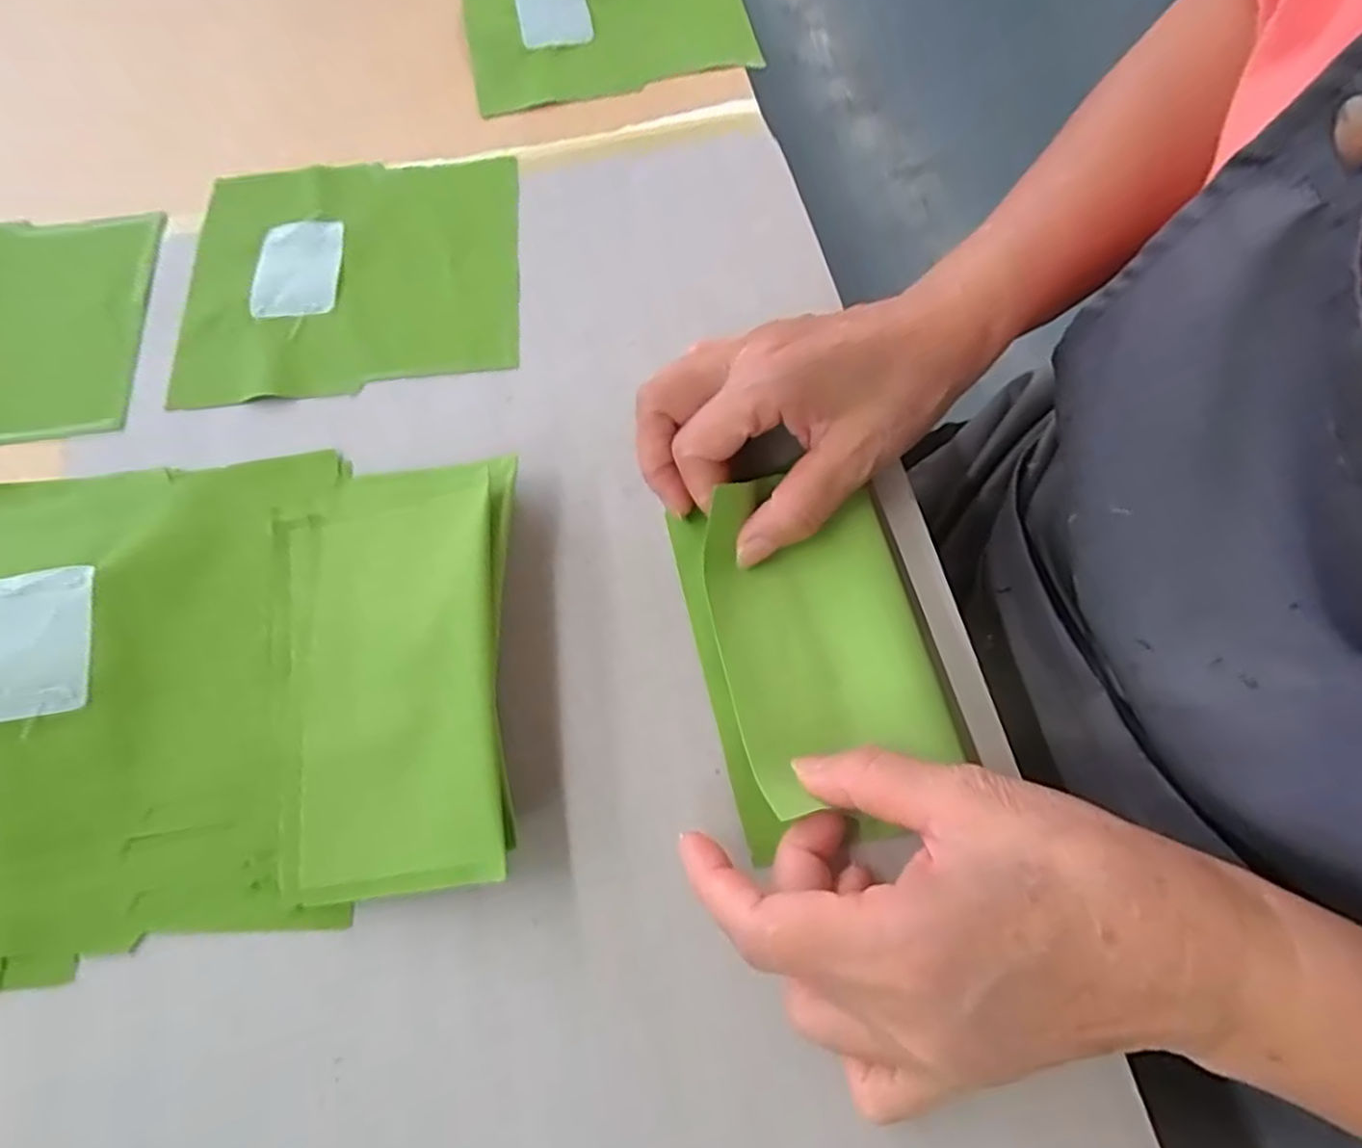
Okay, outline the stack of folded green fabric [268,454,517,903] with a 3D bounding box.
[{"bbox_3d":[-0.112,0.032,0.270,0.095,0.023,0.161,-4,68,0],"label":"stack of folded green fabric"}]

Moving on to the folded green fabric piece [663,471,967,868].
[{"bbox_3d":[0.050,0.028,0.268,0.083,0.029,0.132,-13,68,-4],"label":"folded green fabric piece"}]

